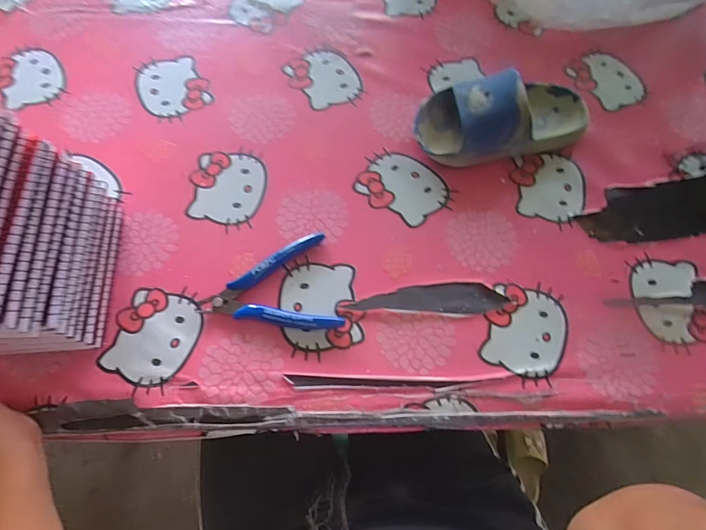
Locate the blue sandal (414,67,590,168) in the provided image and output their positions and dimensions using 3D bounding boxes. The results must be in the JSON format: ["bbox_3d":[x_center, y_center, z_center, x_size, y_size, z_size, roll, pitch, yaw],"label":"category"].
[{"bbox_3d":[0.151,-0.151,0.384,0.175,0.060,0.085,-13,71,-6],"label":"blue sandal"}]

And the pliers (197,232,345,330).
[{"bbox_3d":[-0.074,0.025,0.340,0.116,0.014,0.085,-16,72,-7],"label":"pliers"}]

